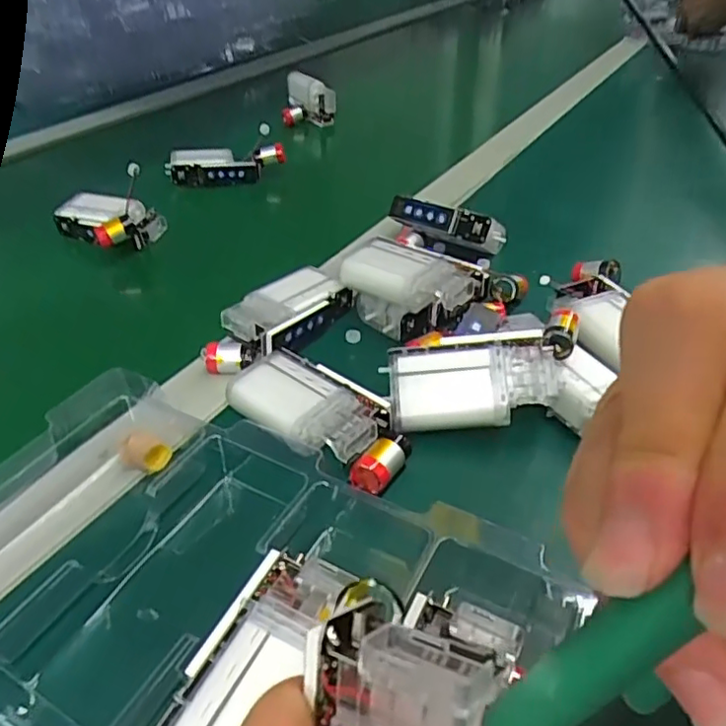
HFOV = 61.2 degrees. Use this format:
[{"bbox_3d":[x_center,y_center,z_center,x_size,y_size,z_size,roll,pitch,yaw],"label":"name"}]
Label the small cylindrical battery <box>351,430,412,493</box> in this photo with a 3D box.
[{"bbox_3d":[0.009,0.045,0.282,0.019,0.015,0.030,22,48,29],"label":"small cylindrical battery"}]

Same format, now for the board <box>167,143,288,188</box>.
[{"bbox_3d":[-0.130,-0.192,0.593,0.108,0.028,0.045,-5,41,1],"label":"board"}]

